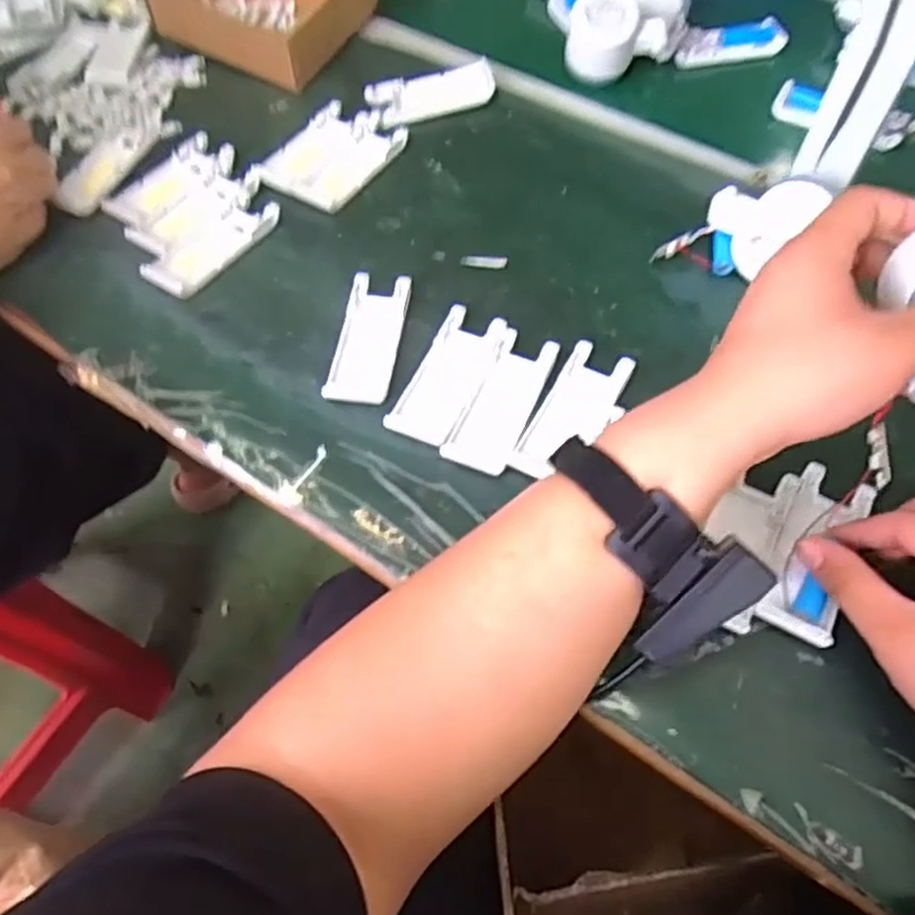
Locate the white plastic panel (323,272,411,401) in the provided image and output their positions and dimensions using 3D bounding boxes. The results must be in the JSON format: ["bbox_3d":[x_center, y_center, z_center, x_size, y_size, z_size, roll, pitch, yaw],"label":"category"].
[{"bbox_3d":[-0.059,-0.080,0.497,0.041,0.007,0.104,6,60,6],"label":"white plastic panel"}]

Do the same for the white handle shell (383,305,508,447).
[{"bbox_3d":[-0.007,-0.054,0.479,0.039,0.007,0.105,21,63,14],"label":"white handle shell"}]

